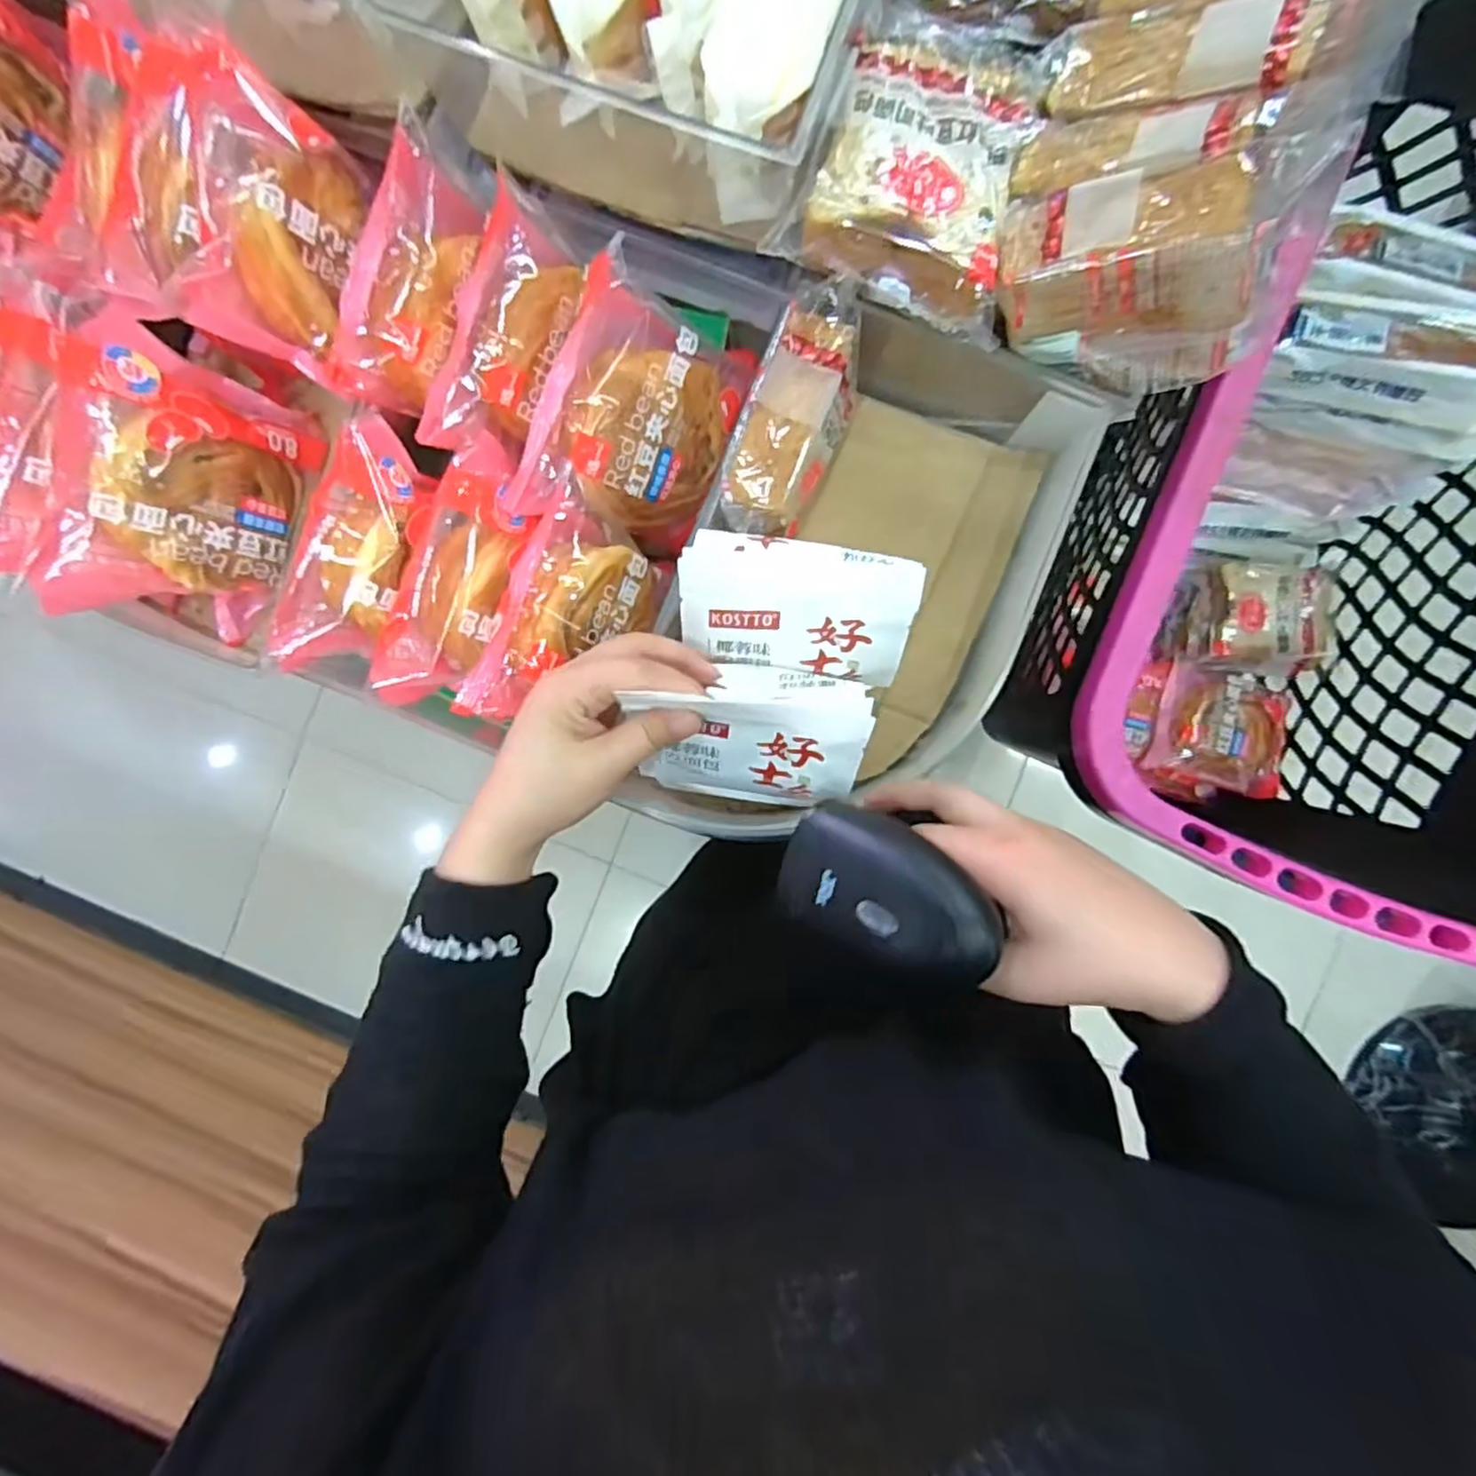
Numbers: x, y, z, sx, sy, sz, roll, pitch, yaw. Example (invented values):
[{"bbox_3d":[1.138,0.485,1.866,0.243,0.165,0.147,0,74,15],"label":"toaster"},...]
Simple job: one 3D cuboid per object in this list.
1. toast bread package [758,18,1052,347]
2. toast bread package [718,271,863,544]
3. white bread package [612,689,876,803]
[{"bbox_3d":[0.089,-0.275,0.345,0.110,0.035,0.113,17,92,2],"label":"toast bread package"},{"bbox_3d":[0.029,-0.169,0.403,0.049,0.094,0.125,22,92,2],"label":"toast bread package"},{"bbox_3d":[0.006,0.008,0.348,0.105,0.077,0.023,12,49,8],"label":"white bread package"}]

